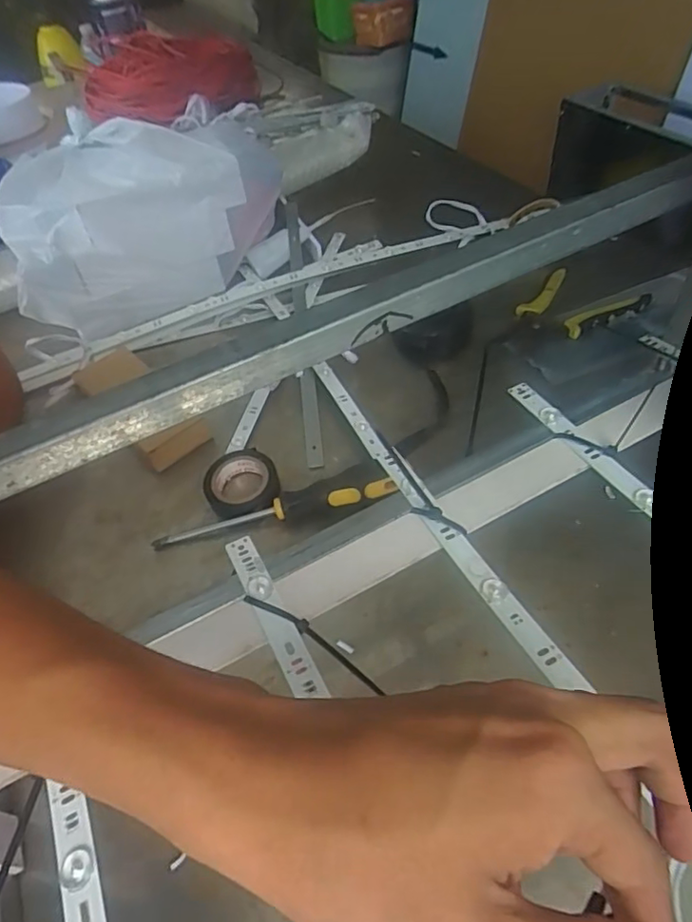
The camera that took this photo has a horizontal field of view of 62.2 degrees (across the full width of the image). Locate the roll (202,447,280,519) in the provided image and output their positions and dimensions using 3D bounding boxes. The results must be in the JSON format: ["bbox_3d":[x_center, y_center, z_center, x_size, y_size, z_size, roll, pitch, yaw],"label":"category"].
[{"bbox_3d":[-0.084,0.021,0.469,0.057,0.021,0.063,-20,51,-11],"label":"roll"}]

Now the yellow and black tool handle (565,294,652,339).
[{"bbox_3d":[0.254,-0.143,0.555,0.095,0.007,0.025,-21,51,-11],"label":"yellow and black tool handle"}]

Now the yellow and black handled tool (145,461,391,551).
[{"bbox_3d":[-0.056,0.042,0.440,0.183,0.038,0.035,-15,50,-7],"label":"yellow and black handled tool"}]

